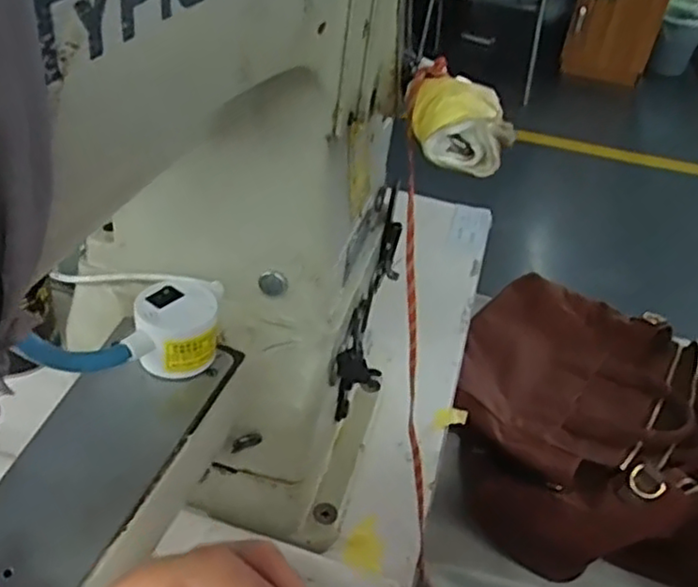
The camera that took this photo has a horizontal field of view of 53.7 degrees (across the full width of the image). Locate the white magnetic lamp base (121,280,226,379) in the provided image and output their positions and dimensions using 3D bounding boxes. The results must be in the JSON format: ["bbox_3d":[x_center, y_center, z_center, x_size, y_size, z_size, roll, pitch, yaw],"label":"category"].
[{"bbox_3d":[-0.078,0.018,0.316,0.035,0.030,0.044,7,38,-1],"label":"white magnetic lamp base"}]

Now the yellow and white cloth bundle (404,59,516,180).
[{"bbox_3d":[0.047,-0.075,0.294,0.043,0.028,0.045,8,38,1],"label":"yellow and white cloth bundle"}]

